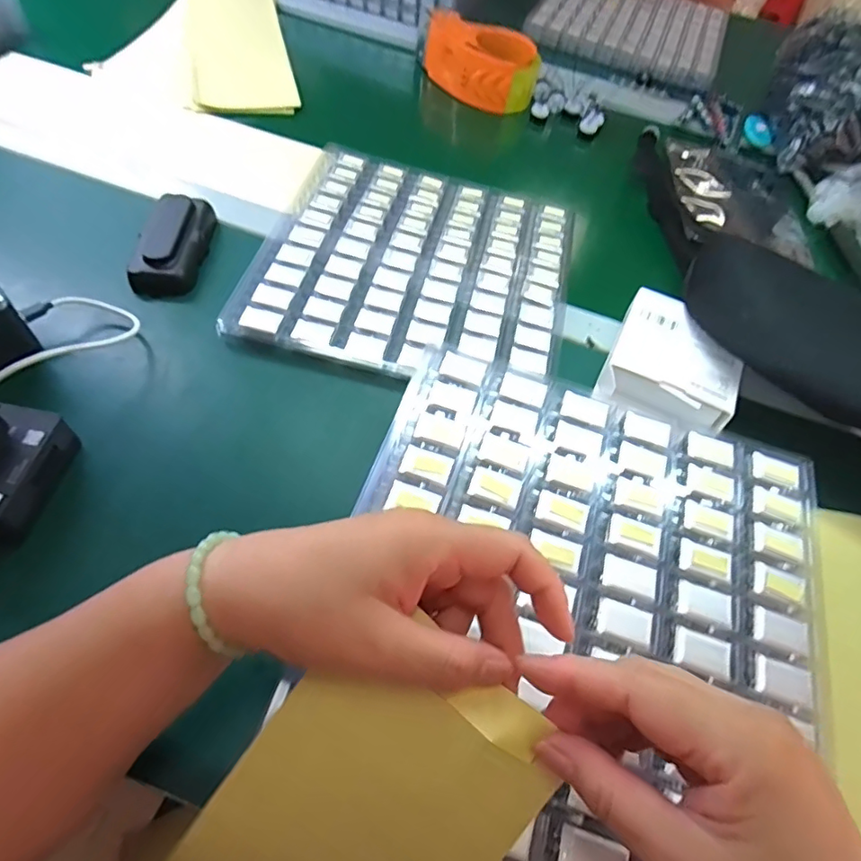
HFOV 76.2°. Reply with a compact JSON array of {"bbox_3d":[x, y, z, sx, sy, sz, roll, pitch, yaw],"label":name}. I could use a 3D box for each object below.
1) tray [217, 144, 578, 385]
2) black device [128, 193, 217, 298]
[{"bbox_3d":[-0.007,-0.153,0.502,0.264,0.025,0.263,16,56,2],"label":"tray"},{"bbox_3d":[-0.219,-0.159,0.472,0.047,0.033,0.098,4,57,-6],"label":"black device"}]

